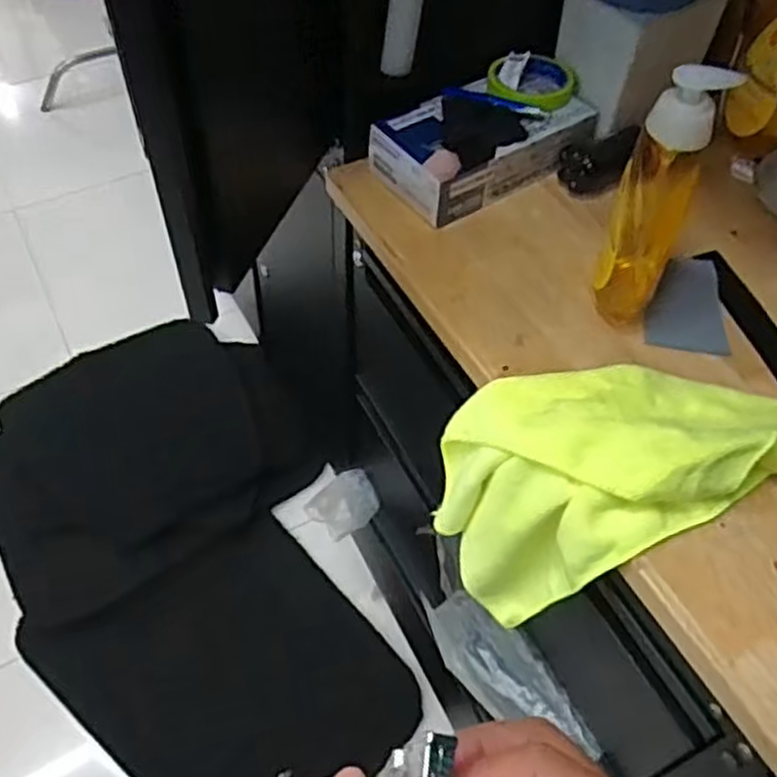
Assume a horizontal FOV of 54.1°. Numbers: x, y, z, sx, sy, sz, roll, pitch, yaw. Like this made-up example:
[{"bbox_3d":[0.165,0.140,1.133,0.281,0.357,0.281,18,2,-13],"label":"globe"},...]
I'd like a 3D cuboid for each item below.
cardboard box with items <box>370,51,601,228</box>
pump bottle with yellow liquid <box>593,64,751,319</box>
[{"bbox_3d":[0.109,-0.279,0.829,0.234,0.076,0.129,-34,61,-24],"label":"cardboard box with items"},{"bbox_3d":[0.227,-0.158,0.657,0.062,0.229,0.067,17,54,11],"label":"pump bottle with yellow liquid"}]

